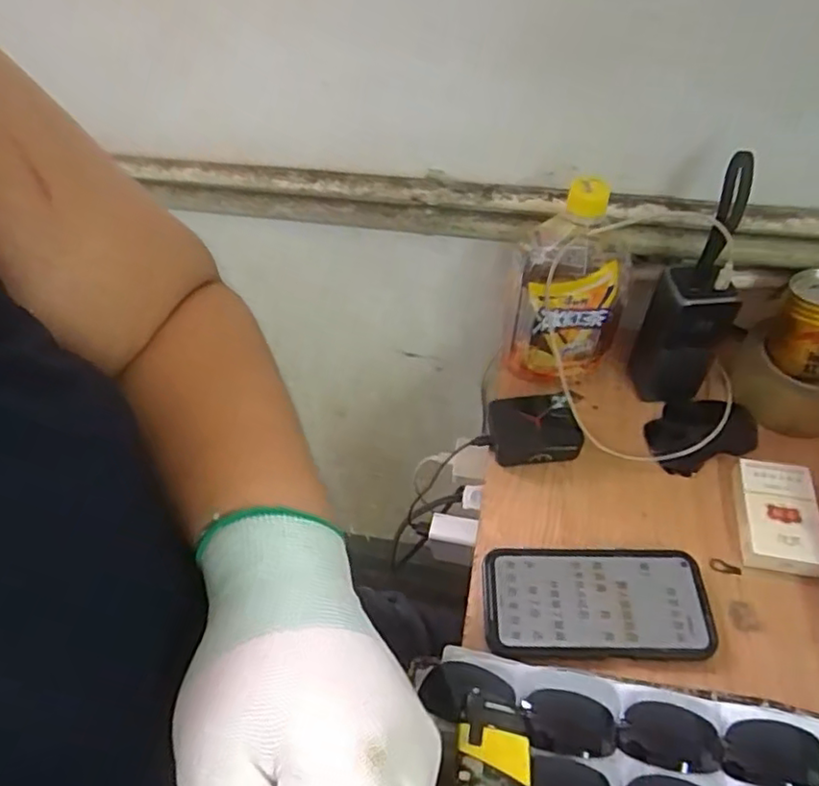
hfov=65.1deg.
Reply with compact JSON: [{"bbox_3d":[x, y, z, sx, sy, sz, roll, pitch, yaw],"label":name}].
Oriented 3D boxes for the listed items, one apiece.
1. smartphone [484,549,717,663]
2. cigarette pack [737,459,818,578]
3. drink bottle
[{"bbox_3d":[0.141,0.158,0.481,0.164,0.015,0.081,0,51,3],"label":"smartphone"},{"bbox_3d":[0.296,0.098,0.517,0.057,0.021,0.089,7,52,8],"label":"cigarette pack"},{"bbox_3d":[0.141,-0.099,0.560,0.094,0.187,0.100,14,53,13],"label":"drink bottle"}]

